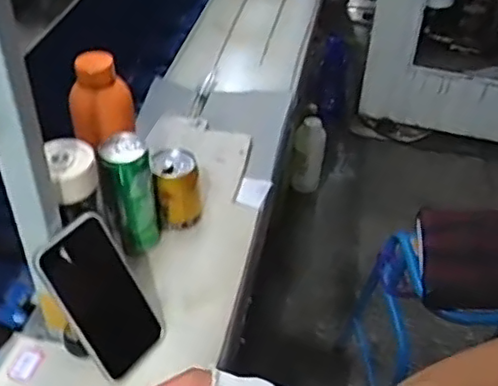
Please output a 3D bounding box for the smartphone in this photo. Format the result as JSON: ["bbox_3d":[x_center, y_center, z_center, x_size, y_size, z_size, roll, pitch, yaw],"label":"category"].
[{"bbox_3d":[-0.144,0.102,0.625,0.014,0.158,0.089,-10,25,39],"label":"smartphone"}]

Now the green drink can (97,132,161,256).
[{"bbox_3d":[-0.138,0.005,0.729,0.056,0.142,0.048,-6,40,-9],"label":"green drink can"}]

